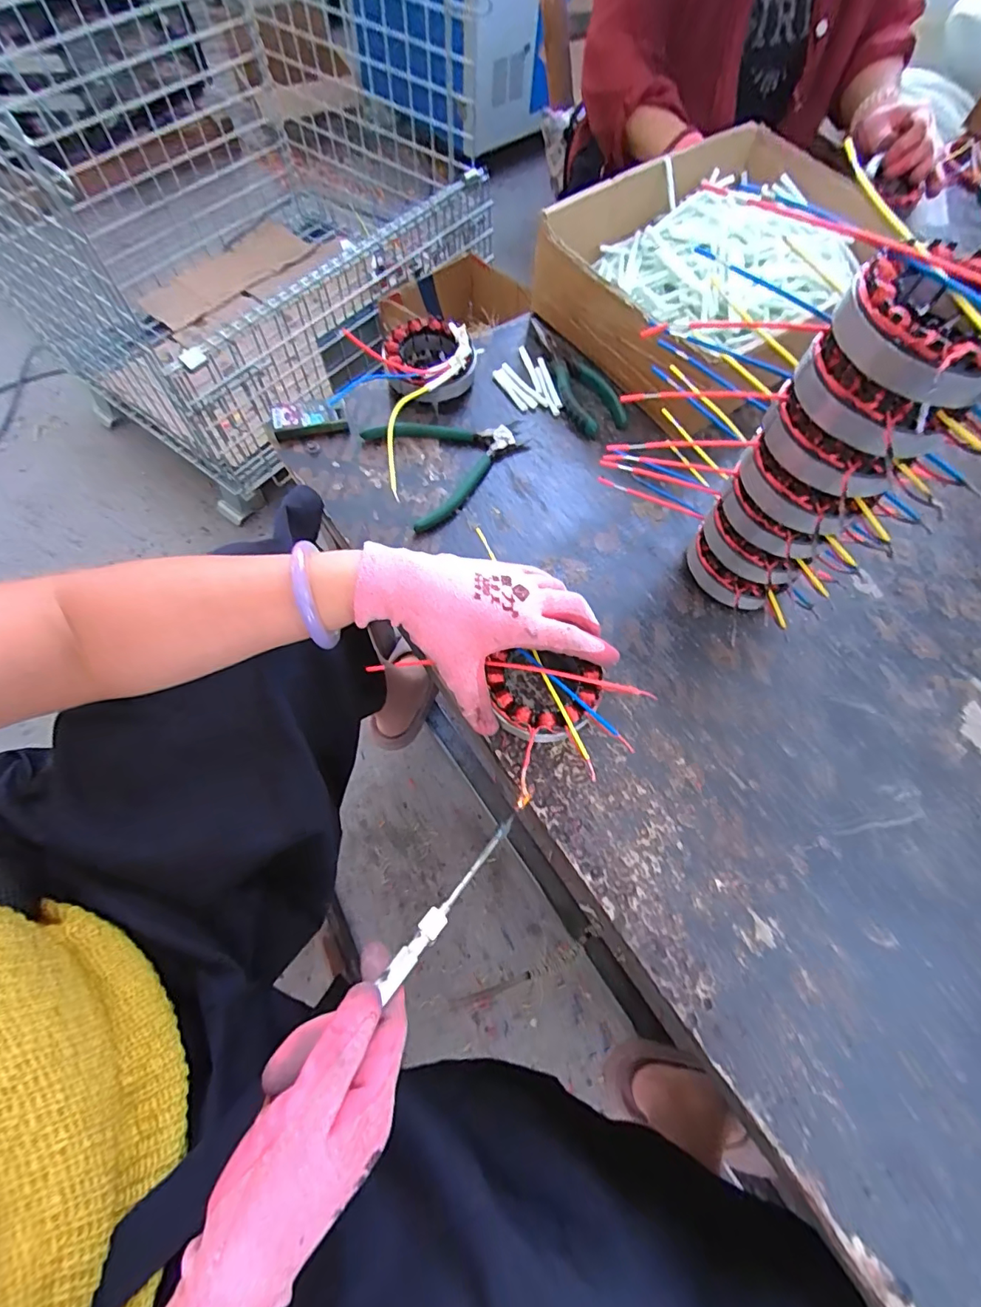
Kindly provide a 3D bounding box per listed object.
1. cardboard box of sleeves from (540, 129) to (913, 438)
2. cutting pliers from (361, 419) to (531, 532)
[{"bbox_3d":[0.222,-0.411,0.527,0.324,0.092,0.205,-40,75,-17],"label":"cardboard box of sleeves"},{"bbox_3d":[-0.031,-0.185,0.465,0.136,0.012,0.116,-27,71,-13],"label":"cutting pliers"}]

